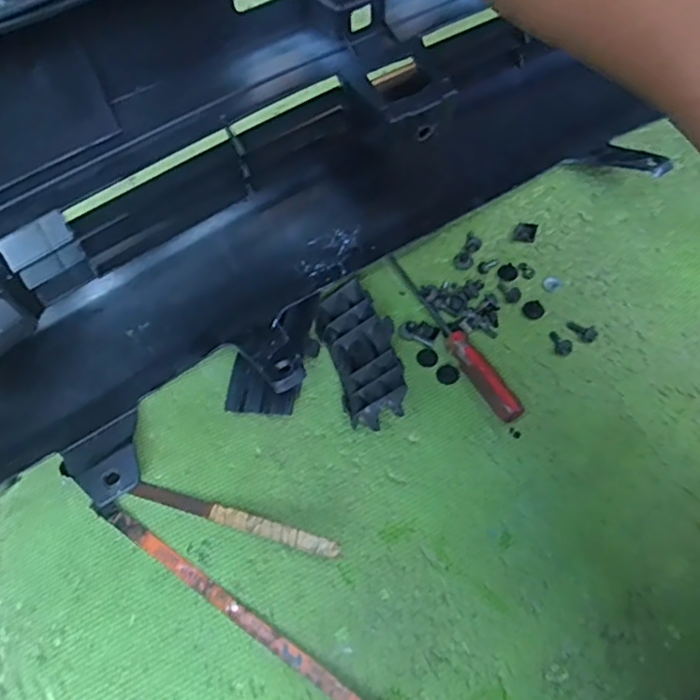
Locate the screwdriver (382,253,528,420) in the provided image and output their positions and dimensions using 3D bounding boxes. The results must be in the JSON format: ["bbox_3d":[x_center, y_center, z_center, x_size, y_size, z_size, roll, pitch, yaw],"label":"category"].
[{"bbox_3d":[0.094,-0.021,0.554,0.024,0.023,0.208,-24,62,-12],"label":"screwdriver"}]

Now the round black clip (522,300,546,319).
[{"bbox_3d":[0.176,-0.039,0.565,0.019,0.004,0.021,38,67,21],"label":"round black clip"}]

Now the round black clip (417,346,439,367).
[{"bbox_3d":[0.072,0.008,0.554,0.021,0.006,0.018,34,66,19],"label":"round black clip"}]

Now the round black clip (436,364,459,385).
[{"bbox_3d":[0.090,0.023,0.542,0.018,0.006,0.020,-38,66,-19],"label":"round black clip"}]

